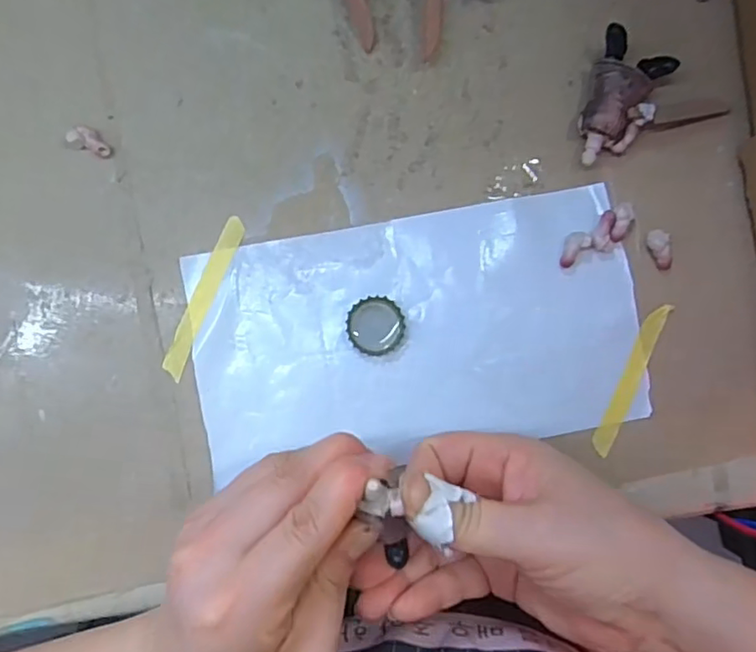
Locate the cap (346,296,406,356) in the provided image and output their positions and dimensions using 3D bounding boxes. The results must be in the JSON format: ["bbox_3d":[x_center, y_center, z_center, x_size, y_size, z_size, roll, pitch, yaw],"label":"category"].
[{"bbox_3d":[-0.001,0.000,0.288,0.028,0.007,0.028,0,87,-2],"label":"cap"}]

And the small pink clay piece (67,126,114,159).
[{"bbox_3d":[-0.138,-0.089,0.282,0.019,0.008,0.011,21,87,-1],"label":"small pink clay piece"}]

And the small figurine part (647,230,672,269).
[{"bbox_3d":[0.142,-0.038,0.295,0.009,0.007,0.020,-21,88,-3],"label":"small figurine part"}]

